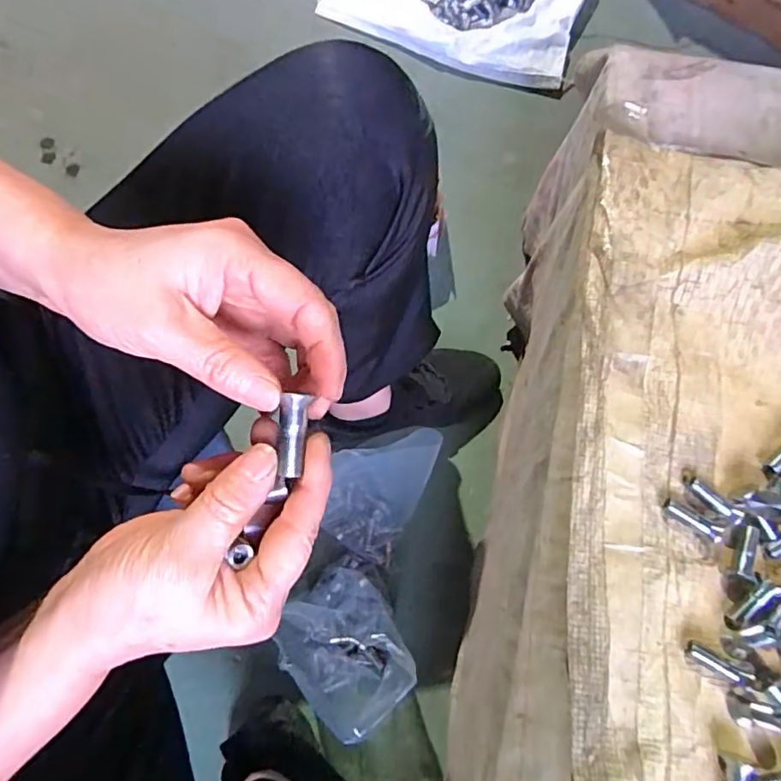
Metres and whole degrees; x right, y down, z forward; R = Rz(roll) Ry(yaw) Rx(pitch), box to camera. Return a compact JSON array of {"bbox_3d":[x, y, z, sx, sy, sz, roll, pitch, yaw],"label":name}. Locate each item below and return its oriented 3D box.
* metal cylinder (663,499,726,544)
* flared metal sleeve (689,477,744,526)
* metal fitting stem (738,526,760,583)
[{"bbox_3d":[0.193,0.083,0.353,0.038,0.008,0.009,34,77,8],"label":"metal cylinder"},{"bbox_3d":[0.209,0.071,0.357,0.037,0.007,0.010,43,78,10],"label":"flared metal sleeve"},{"bbox_3d":[0.228,0.103,0.352,0.013,0.011,0.034,23,75,6],"label":"metal fitting stem"}]

